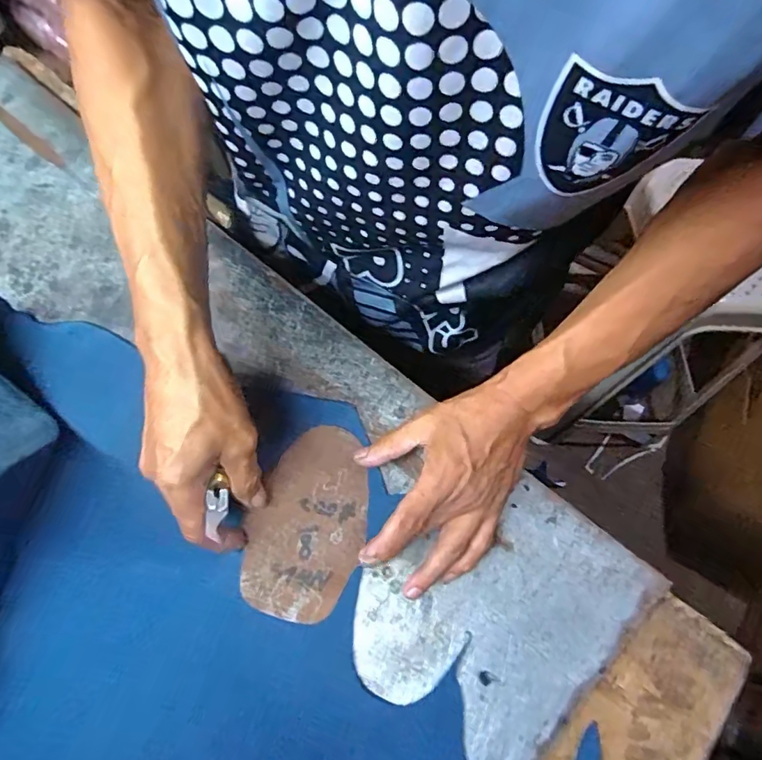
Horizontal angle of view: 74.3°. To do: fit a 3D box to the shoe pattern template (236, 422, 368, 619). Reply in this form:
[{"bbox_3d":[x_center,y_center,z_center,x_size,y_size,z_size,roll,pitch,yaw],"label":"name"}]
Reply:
[{"bbox_3d":[-0.054,0.104,0.380,0.081,0.005,0.137,14,69,3],"label":"shoe pattern template"}]

